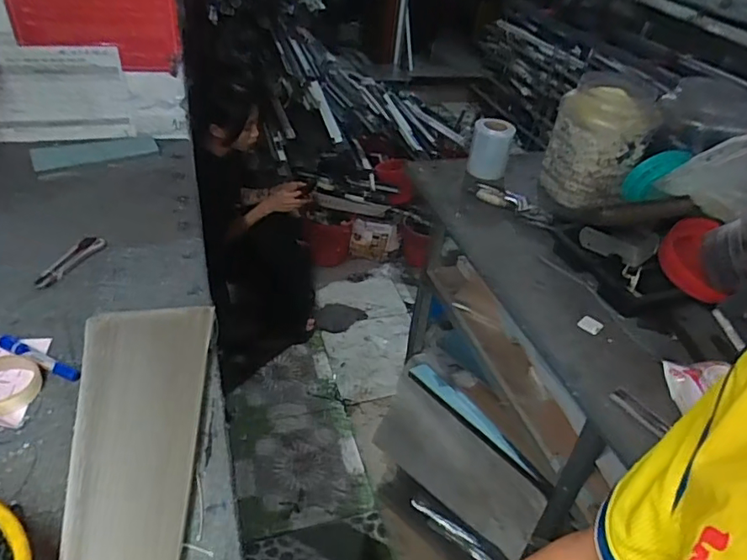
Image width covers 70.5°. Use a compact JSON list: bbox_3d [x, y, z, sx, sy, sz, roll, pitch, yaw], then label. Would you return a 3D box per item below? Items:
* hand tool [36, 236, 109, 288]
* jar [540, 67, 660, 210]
[{"bbox_3d":[-0.523,-0.034,0.915,0.035,0.015,0.145,15,39,10],"label":"hand tool"},{"bbox_3d":[0.453,-0.289,1.082,0.171,0.227,0.181,18,39,13],"label":"jar"}]

